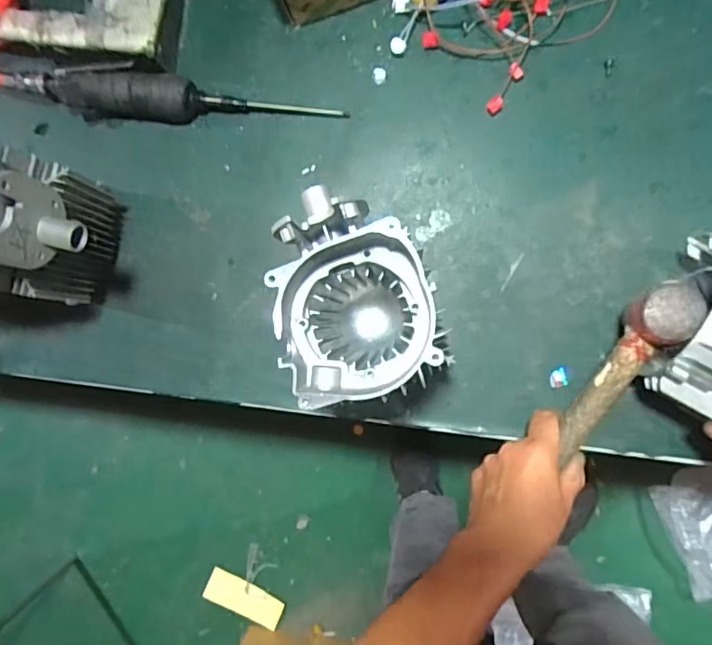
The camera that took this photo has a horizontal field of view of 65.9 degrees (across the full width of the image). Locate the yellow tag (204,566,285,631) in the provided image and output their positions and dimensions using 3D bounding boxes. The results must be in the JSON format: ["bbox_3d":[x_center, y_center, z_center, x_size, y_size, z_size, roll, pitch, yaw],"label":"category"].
[{"bbox_3d":[-0.262,0.650,1.292,0.188,0.010,0.073,21,80,9],"label":"yellow tag"}]

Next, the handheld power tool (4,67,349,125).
[{"bbox_3d":[-0.197,-0.233,0.579,0.368,0.042,0.050,8,91,6],"label":"handheld power tool"}]

